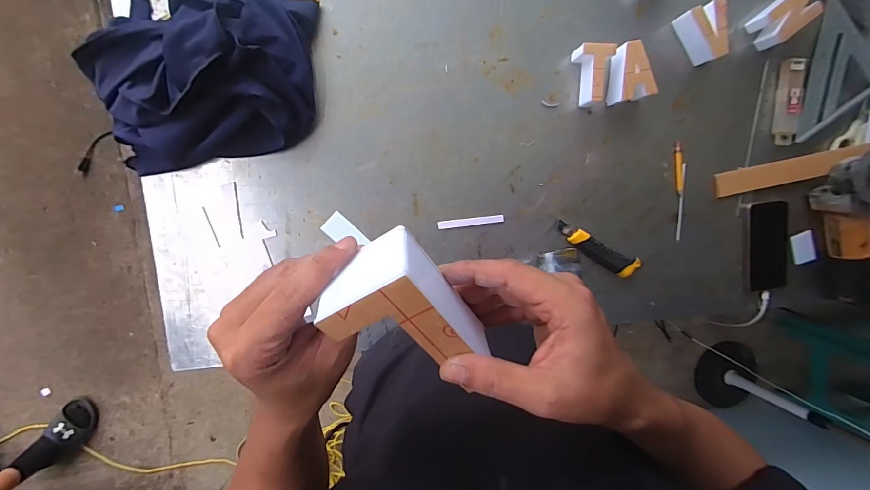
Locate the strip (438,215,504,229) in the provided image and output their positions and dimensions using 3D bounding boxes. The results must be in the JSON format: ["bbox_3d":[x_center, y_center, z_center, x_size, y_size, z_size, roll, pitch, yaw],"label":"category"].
[{"bbox_3d":[0.059,-0.038,0.613,0.108,0.004,0.012,-7,96,-6],"label":"strip"}]

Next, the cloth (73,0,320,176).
[{"bbox_3d":[-0.311,-0.234,0.512,0.315,0.081,0.227,-10,97,-6],"label":"cloth"}]

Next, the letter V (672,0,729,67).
[{"bbox_3d":[0.430,-0.336,0.604,0.061,0.044,0.085,-22,99,-3],"label":"letter V"}]

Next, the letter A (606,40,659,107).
[{"bbox_3d":[0.310,-0.270,0.597,0.061,0.050,0.086,-6,98,-5],"label":"letter A"}]

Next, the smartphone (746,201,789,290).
[{"bbox_3d":[0.598,0.002,0.668,0.084,0.012,0.156,-7,97,-6],"label":"smartphone"}]

